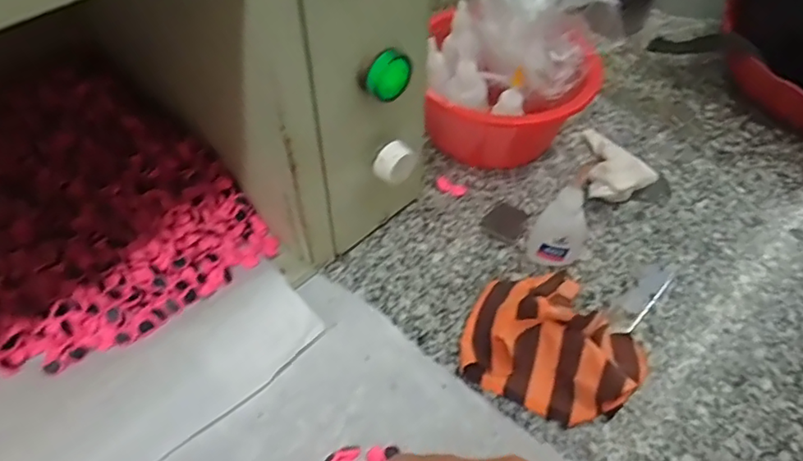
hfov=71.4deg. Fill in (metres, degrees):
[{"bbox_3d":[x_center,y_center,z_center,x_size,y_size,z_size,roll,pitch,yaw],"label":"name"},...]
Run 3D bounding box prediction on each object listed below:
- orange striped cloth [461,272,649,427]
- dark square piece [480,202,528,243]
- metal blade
[{"bbox_3d":[0.099,0.064,0.349,0.107,0.027,0.096,22,55,14],"label":"orange striped cloth"},{"bbox_3d":[0.079,-0.007,0.418,0.028,0.006,0.031,34,58,22],"label":"dark square piece"},{"bbox_3d":[0.163,0.045,0.379,0.068,0.004,0.020,-33,60,-25],"label":"metal blade"}]

